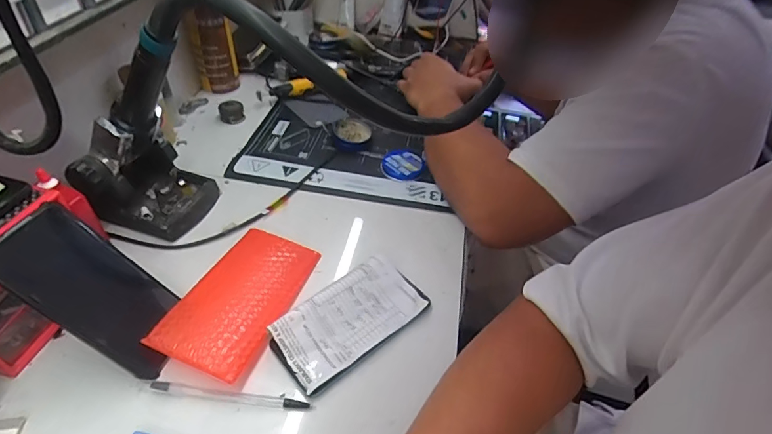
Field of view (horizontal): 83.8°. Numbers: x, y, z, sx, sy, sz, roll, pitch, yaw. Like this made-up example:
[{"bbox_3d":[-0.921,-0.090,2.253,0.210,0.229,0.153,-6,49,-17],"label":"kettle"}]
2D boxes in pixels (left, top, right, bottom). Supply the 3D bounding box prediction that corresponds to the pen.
[{"bbox_3d":[-0.137,0.158,0.379,0.138,0.006,0.010,6,44,1],"label":"pen"}]

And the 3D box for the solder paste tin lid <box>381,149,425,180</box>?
[{"bbox_3d":[0.026,-0.078,0.634,0.062,0.014,0.052,-17,48,-21],"label":"solder paste tin lid"}]

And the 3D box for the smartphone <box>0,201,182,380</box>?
[{"bbox_3d":[-0.252,0.064,0.381,0.006,0.163,0.077,-24,28,34],"label":"smartphone"}]

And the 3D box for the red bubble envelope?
[{"bbox_3d":[-0.146,0.079,0.447,0.094,0.029,0.175,15,43,11],"label":"red bubble envelope"}]

